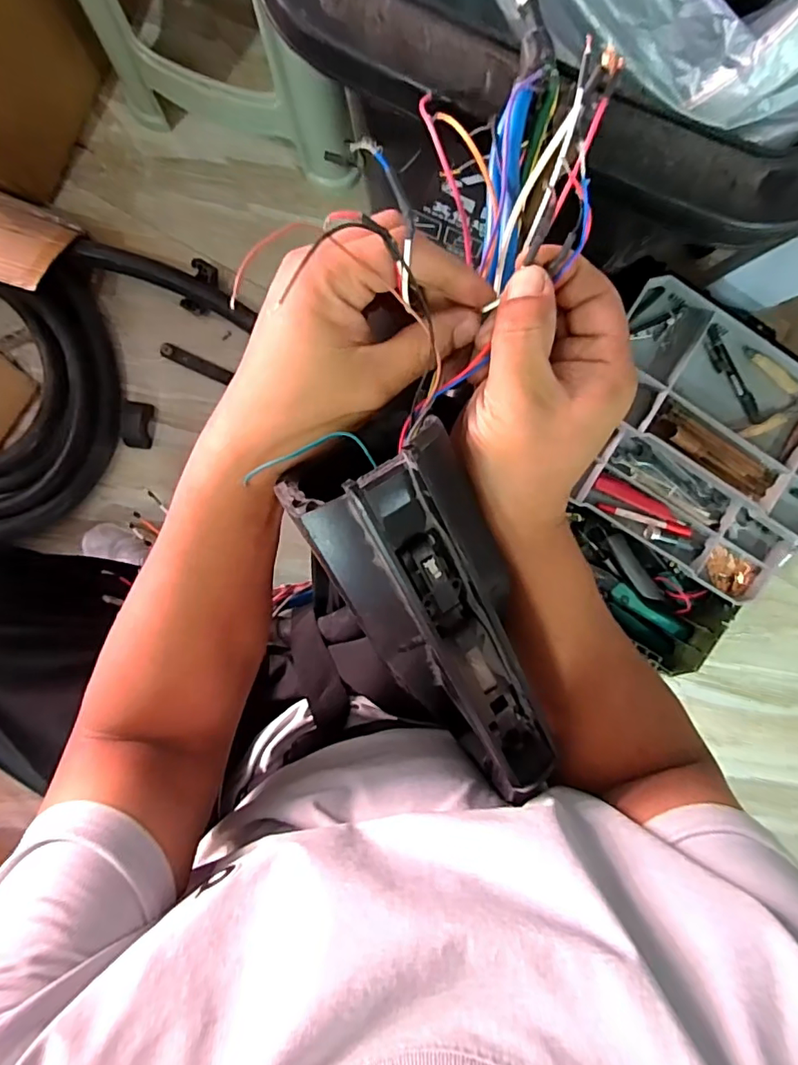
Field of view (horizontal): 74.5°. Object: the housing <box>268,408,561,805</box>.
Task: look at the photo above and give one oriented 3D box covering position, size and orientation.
[{"bbox_3d":[0.026,0.049,0.246,0.069,0.027,0.189,-26,110,2],"label":"housing"}]

